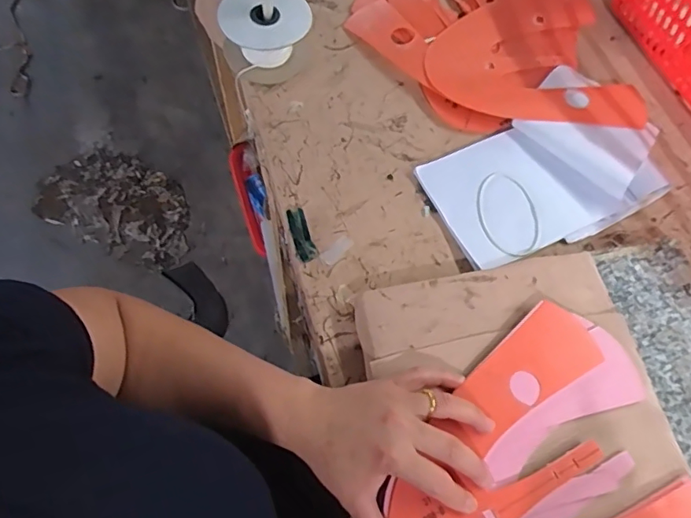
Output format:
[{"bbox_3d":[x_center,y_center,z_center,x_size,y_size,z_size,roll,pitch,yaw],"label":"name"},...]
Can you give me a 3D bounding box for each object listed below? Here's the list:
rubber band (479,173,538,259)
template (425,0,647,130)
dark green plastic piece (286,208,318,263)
[{"bbox_3d":[0.156,-0.044,0.514,0.055,0.004,0.090,-4,67,-3],"label":"rubber band"},{"bbox_3d":[0.193,-0.211,0.579,0.201,0.018,0.195,-9,67,-4],"label":"template"},{"bbox_3d":[-0.041,-0.023,0.500,0.017,0.007,0.054,-19,68,-9],"label":"dark green plastic piece"}]

